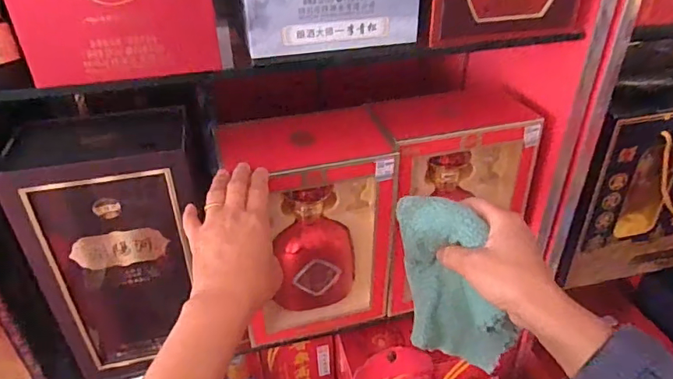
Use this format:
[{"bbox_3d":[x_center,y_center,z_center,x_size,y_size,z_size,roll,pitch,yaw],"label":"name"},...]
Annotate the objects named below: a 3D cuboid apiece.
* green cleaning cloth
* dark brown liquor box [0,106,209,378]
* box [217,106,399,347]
[{"bbox_3d":[0.095,0.089,0.434,0.049,0.167,0.099,-29,18,-36],"label":"green cleaning cloth"},{"bbox_3d":[-0.229,0.068,0.545,0.182,0.295,0.083,-11,35,-15],"label":"dark brown liquor box"},{"bbox_3d":[-0.024,0.064,0.585,0.179,0.289,0.093,-8,28,-14],"label":"box"}]

